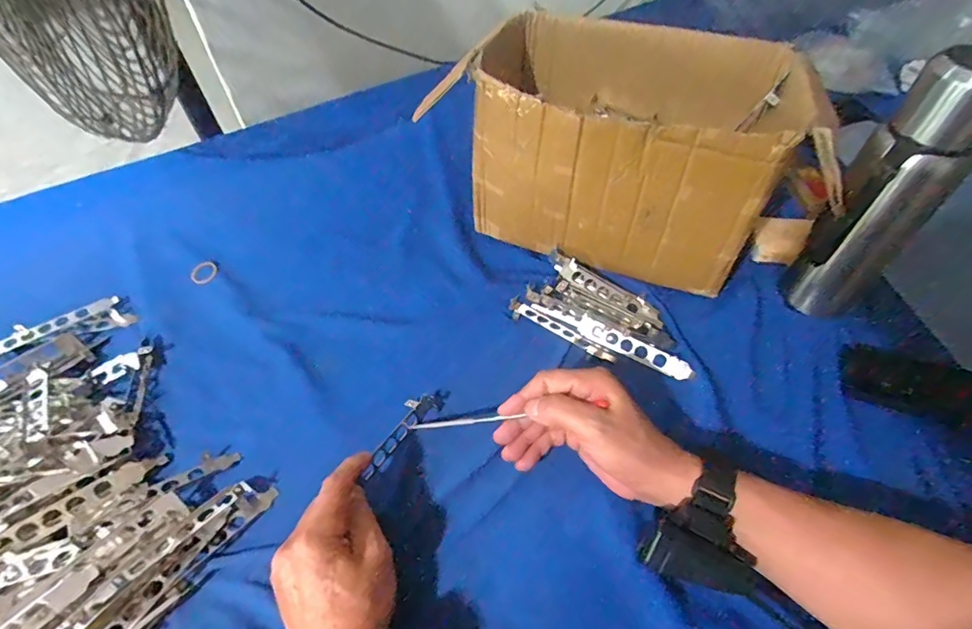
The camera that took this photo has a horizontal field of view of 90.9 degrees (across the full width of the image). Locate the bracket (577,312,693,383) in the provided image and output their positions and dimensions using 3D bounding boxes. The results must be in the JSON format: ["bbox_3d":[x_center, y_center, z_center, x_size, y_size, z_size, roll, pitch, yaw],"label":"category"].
[{"bbox_3d":[0.148,0.033,0.481,0.119,0.006,0.022,26,80,18],"label":"bracket"}]

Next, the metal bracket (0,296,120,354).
[{"bbox_3d":[-0.463,0.007,0.516,0.115,0.012,0.024,-32,57,-22],"label":"metal bracket"}]

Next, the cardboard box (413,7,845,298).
[{"bbox_3d":[0.151,-0.180,0.539,0.348,0.203,0.222,19,54,16],"label":"cardboard box"}]

